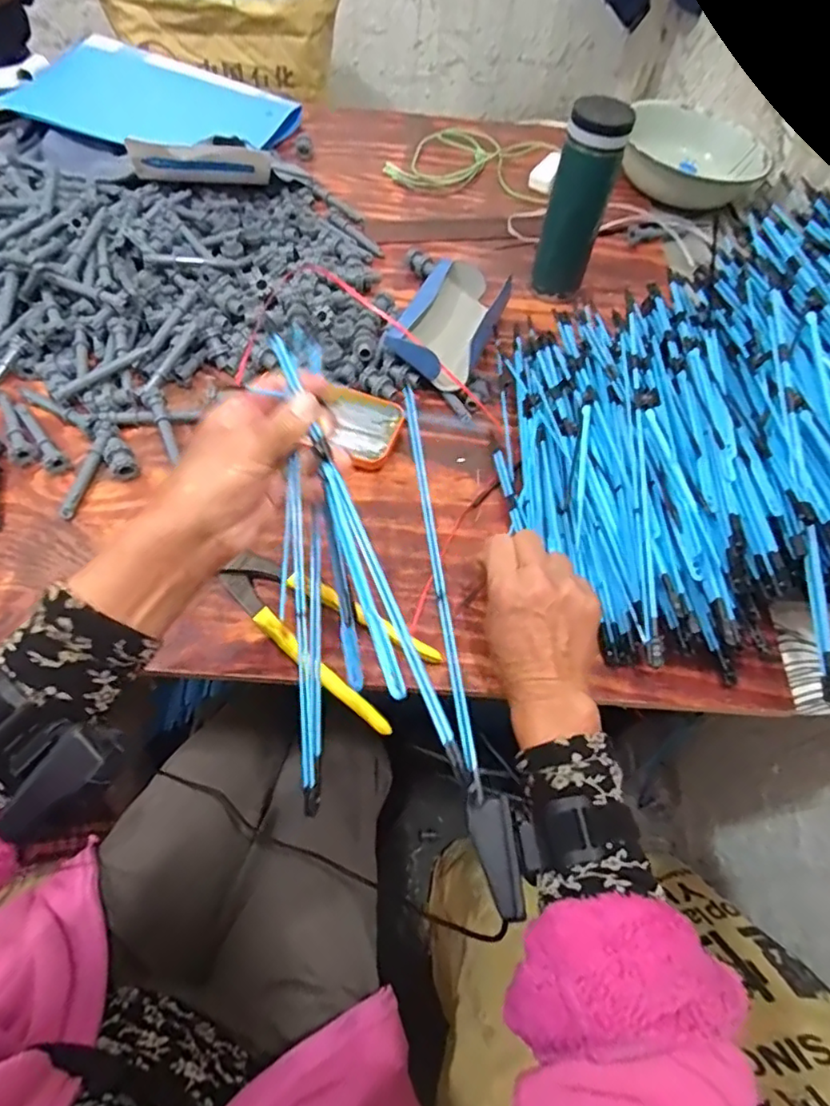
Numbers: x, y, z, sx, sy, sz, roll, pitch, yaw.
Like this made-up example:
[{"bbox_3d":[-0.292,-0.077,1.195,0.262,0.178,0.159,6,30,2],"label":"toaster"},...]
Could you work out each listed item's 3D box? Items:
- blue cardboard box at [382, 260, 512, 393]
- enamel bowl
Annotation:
[{"bbox_3d":[0.043,-0.243,0.612,0.095,0.063,0.186,18,59,7],"label":"blue cardboard box"},{"bbox_3d":[0.399,-0.561,0.833,0.215,0.059,0.186,14,59,5],"label":"enamel bowl"}]

